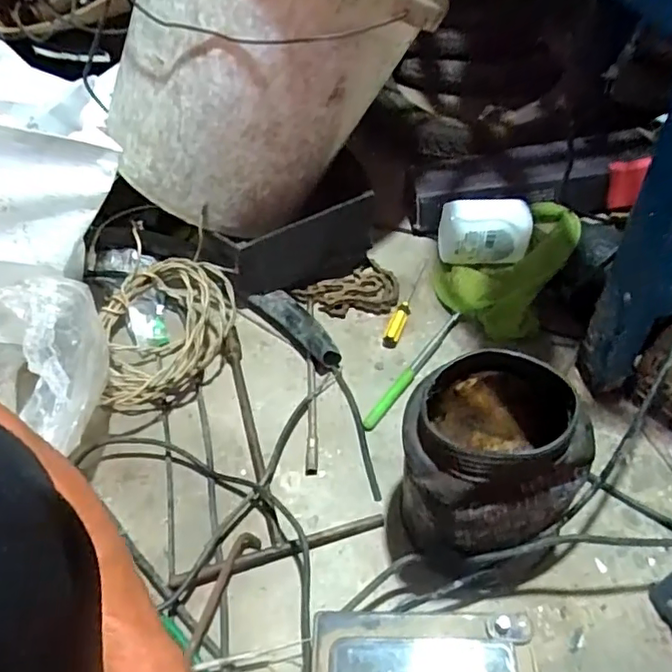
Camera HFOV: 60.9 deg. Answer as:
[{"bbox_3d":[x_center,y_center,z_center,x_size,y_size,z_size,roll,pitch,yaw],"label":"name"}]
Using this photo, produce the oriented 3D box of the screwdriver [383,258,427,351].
[{"bbox_3d":[0.092,-0.049,0.727,0.018,0.015,0.165,13,51,17],"label":"screwdriver"}]

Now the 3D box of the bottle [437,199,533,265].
[{"bbox_3d":[0.194,-0.137,0.749,0.116,0.065,0.061,3,48,8],"label":"bottle"}]

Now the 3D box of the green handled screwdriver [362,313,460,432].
[{"bbox_3d":[0.088,0.036,0.654,0.015,0.016,0.194,25,55,25],"label":"green handled screwdriver"}]

